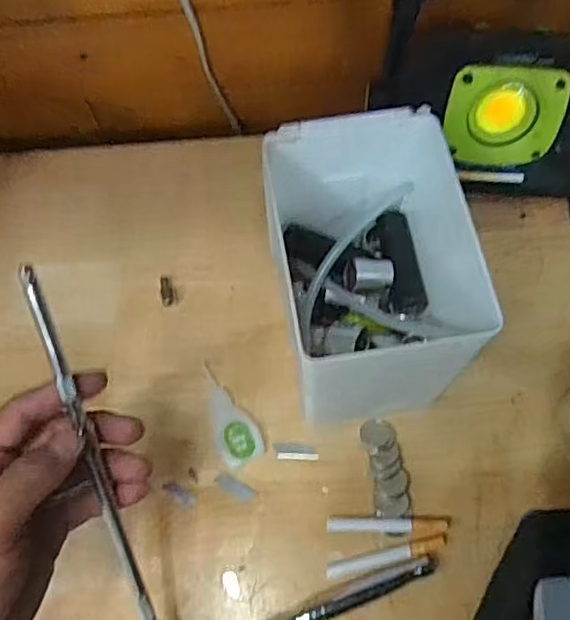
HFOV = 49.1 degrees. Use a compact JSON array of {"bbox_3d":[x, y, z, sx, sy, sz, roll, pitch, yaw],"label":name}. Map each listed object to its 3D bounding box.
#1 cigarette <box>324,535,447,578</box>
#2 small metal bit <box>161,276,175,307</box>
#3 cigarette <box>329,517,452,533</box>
[{"bbox_3d":[0.070,0.169,0.426,0.084,0.005,0.009,-13,66,-5],"label":"cigarette"},{"bbox_3d":[-0.097,-0.016,0.510,0.010,0.004,0.028,-11,66,-5],"label":"small metal bit"},{"bbox_3d":[0.071,0.150,0.435,0.082,0.005,0.011,0,66,1],"label":"cigarette"}]

